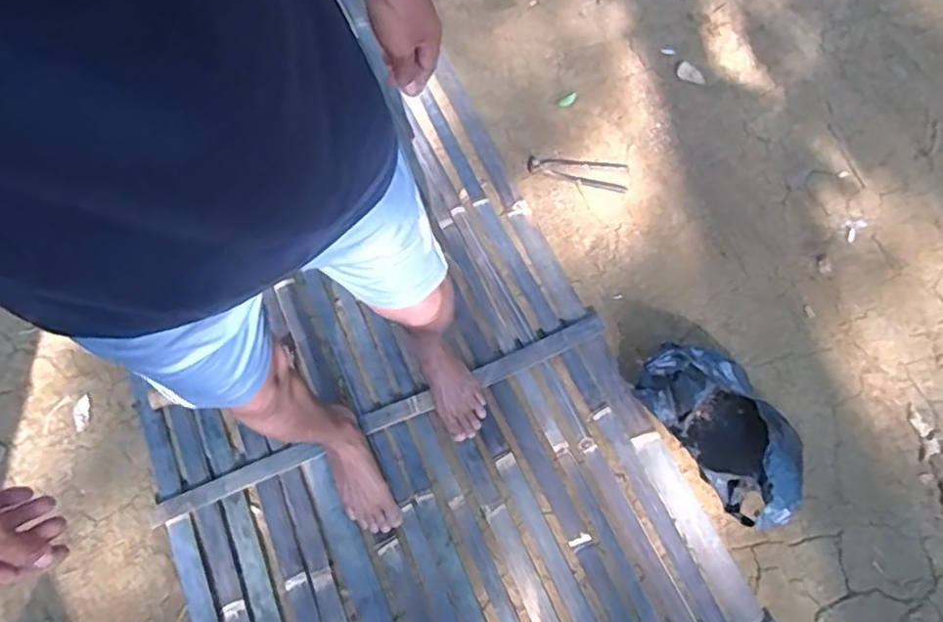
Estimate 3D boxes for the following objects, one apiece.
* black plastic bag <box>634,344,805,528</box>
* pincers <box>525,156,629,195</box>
[{"bbox_3d":[0.451,0.203,1.153,0.167,0.118,0.325,-30,67,-10],"label":"black plastic bag"},{"bbox_3d":[0.236,-0.311,1.459,0.220,0.009,0.072,8,66,7],"label":"pincers"}]

